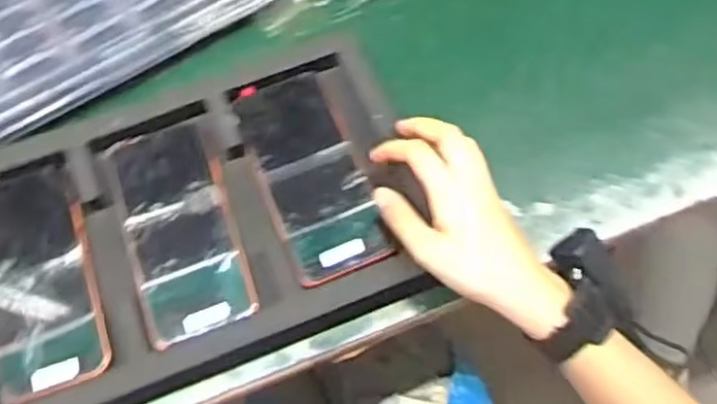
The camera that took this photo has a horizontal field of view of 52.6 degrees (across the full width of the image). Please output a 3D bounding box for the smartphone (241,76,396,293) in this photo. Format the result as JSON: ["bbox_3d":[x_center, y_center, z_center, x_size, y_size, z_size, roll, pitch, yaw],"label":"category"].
[{"bbox_3d":[-0.036,-0.022,0.567,0.074,0.011,0.169,-21,68,-8],"label":"smartphone"}]

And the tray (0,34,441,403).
[{"bbox_3d":[-0.188,0.040,0.550,0.473,0.026,0.225,-21,68,-9],"label":"tray"}]

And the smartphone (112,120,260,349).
[{"bbox_3d":[-0.135,0.019,0.550,0.079,0.010,0.164,-16,67,-7],"label":"smartphone"}]

